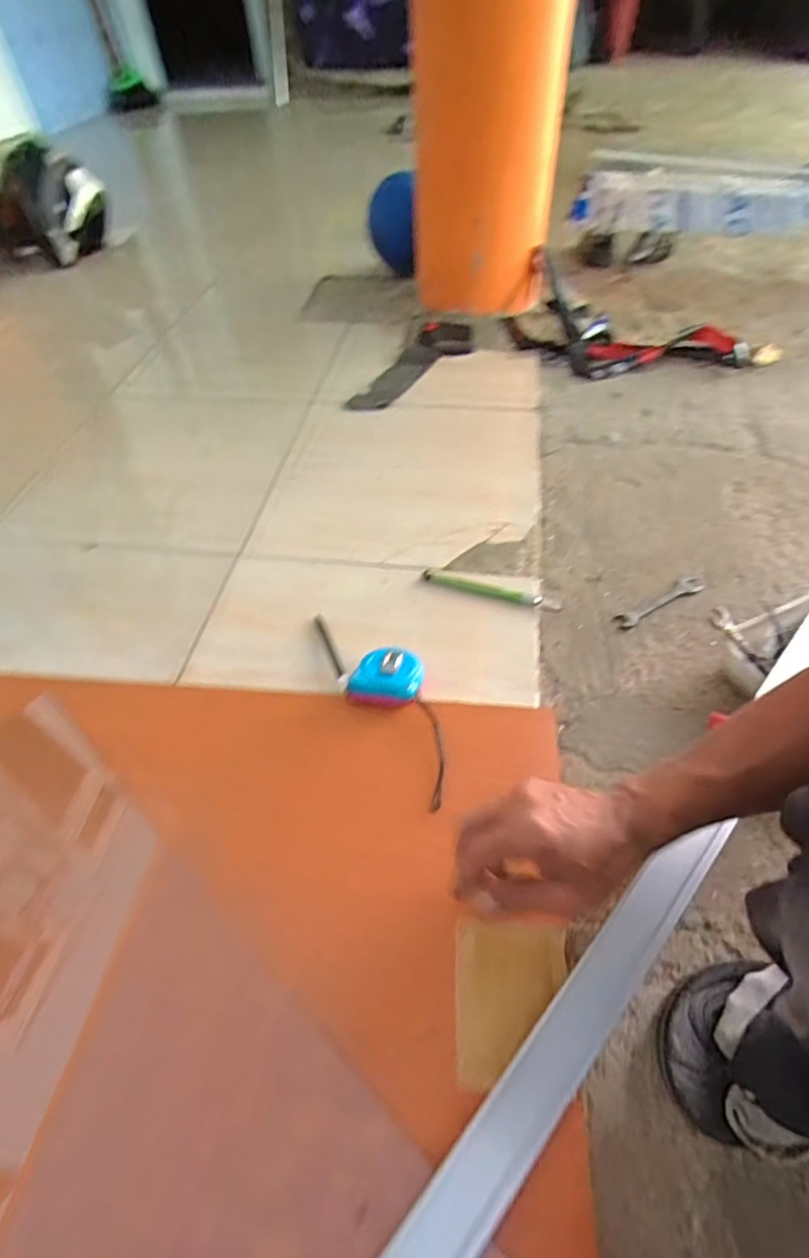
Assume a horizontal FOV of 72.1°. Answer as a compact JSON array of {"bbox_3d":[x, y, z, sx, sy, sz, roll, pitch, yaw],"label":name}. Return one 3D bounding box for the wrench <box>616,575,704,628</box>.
[{"bbox_3d":[0.321,-0.035,0.699,0.136,0.005,0.026,-25,56,-17],"label":"wrench"}]

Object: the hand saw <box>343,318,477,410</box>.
[{"bbox_3d":[0.025,-0.504,1.066,0.138,0.031,0.376,21,55,17],"label":"hand saw"}]

